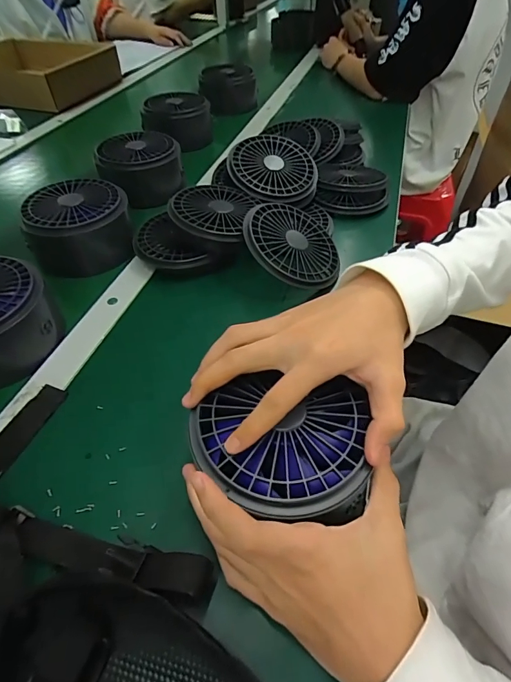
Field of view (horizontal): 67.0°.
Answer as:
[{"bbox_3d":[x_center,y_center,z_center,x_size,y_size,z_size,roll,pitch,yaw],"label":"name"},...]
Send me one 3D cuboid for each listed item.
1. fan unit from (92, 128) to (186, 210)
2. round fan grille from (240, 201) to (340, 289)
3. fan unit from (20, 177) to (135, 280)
[{"bbox_3d":[-0.181,-0.271,0.617,0.129,0.083,0.116,-13,49,-13],"label":"fan unit"},{"bbox_3d":[0.050,-0.122,0.487,0.127,0.014,0.126,13,57,-21],"label":"round fan grille"},{"bbox_3d":[-0.230,-0.152,0.516,0.120,0.082,0.114,-9,48,-9],"label":"fan unit"}]

